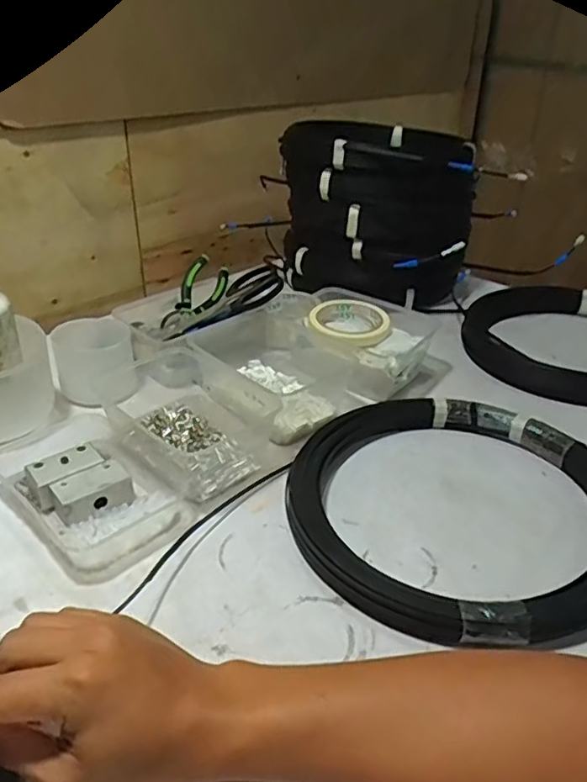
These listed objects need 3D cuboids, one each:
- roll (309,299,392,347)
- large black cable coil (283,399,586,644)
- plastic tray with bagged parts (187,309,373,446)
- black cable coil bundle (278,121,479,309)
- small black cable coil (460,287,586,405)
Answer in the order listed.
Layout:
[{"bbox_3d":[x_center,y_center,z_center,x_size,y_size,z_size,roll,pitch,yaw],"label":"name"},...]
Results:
[{"bbox_3d":[0.062,-0.082,0.736,0.104,0.021,0.105,3,27,-1],"label":"roll"},{"bbox_3d":[0.147,0.097,0.528,0.284,0.032,0.280,3,27,-1],"label":"large black cable coil"},{"bbox_3d":[-0.031,-0.029,0.701,0.153,0.068,0.219,-23,36,-34],"label":"plastic tray with bagged parts"},{"bbox_3d":[0.129,-0.286,0.926,0.270,0.219,0.278,9,28,11],"label":"black cable coil bundle"},{"bbox_3d":[0.380,-0.071,0.788,0.265,0.053,0.263,19,31,28],"label":"small black cable coil"}]

